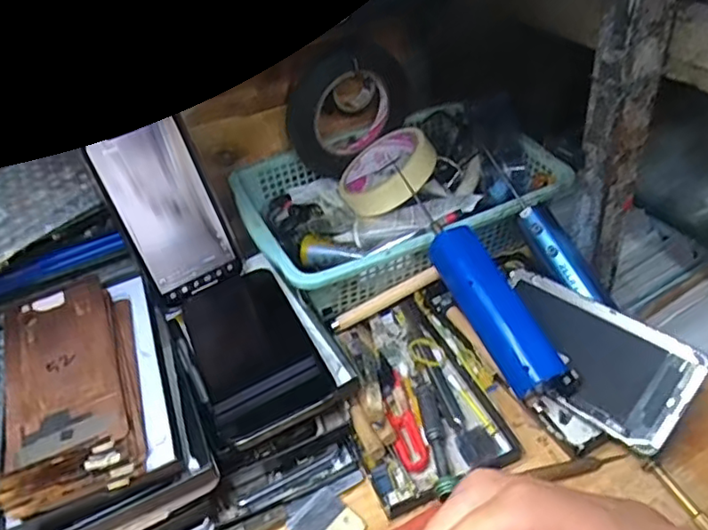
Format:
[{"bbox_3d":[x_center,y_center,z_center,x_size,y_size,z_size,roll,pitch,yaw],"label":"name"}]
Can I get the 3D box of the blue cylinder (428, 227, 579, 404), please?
[{"bbox_3d":[0.101,0.034,0.439,0.036,0.033,0.143,-24,69,-19],"label":"blue cylinder"}]

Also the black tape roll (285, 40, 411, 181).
[{"bbox_3d":[-0.003,-0.152,0.578,0.138,0.137,0.031,-25,43,-20],"label":"black tape roll"}]

